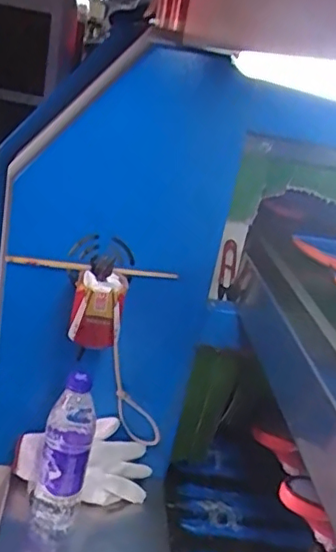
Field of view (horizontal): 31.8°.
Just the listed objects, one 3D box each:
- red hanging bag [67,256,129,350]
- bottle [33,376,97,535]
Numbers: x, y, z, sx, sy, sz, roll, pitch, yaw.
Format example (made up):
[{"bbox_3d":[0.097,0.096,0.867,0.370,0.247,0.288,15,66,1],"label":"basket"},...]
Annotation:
[{"bbox_3d":[-0.091,0.039,0.766,0.068,0.098,0.066,5,15,-5],"label":"red hanging bag"},{"bbox_3d":[-0.140,0.232,0.783,0.075,0.220,0.070,4,16,-10],"label":"bottle"}]

